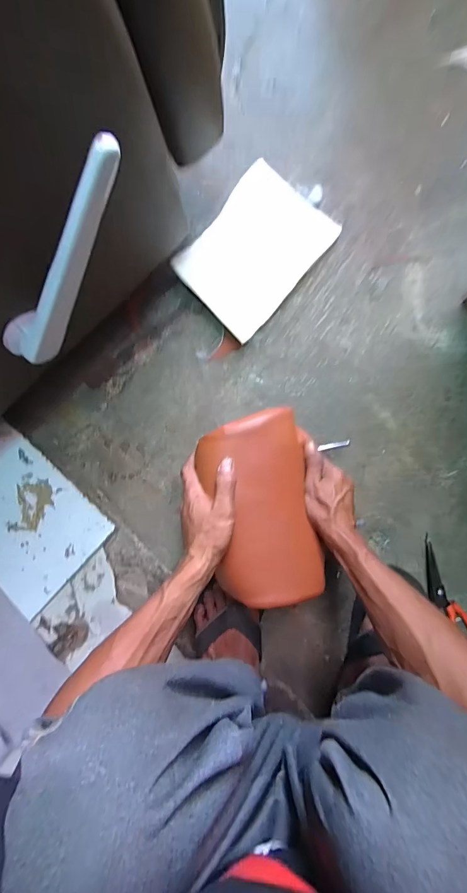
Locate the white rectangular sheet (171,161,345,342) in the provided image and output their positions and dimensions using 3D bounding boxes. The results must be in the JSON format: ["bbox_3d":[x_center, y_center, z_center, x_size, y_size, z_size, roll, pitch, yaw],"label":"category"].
[{"bbox_3d":[0.029,-0.286,0.536,0.159,0.035,0.214,40,96,2],"label":"white rectangular sheet"}]

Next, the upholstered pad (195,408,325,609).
[{"bbox_3d":[0.033,0.082,0.473,0.135,0.048,0.242,-10,89,6],"label":"upholstered pad"}]

